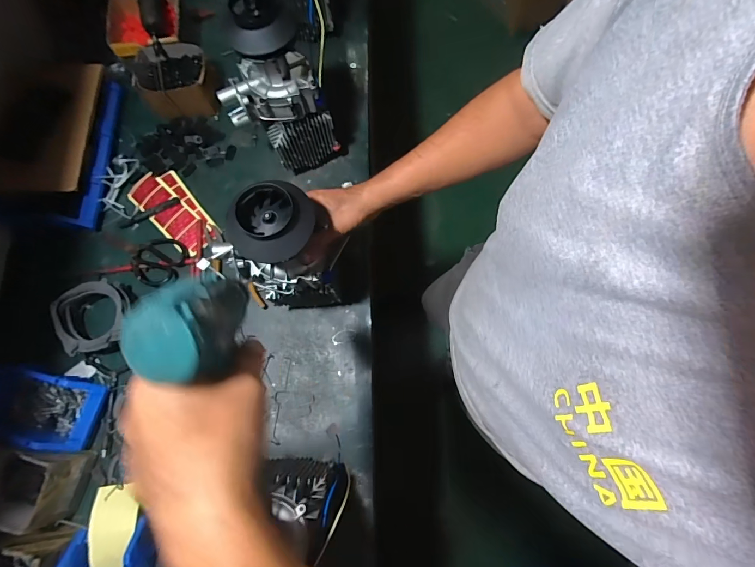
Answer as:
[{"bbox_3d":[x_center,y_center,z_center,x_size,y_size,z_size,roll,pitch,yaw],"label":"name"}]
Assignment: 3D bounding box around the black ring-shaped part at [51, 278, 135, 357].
[{"bbox_3d":[-0.522,0.062,0.700,0.113,0.066,0.129,-20,77,-3],"label":"black ring-shaped part"}]

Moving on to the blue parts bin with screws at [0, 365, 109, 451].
[{"bbox_3d":[-0.593,0.215,0.663,0.195,0.064,0.129,8,77,3],"label":"blue parts bin with screws"}]

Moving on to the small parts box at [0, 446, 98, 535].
[{"bbox_3d":[-0.590,0.324,0.615,0.175,0.079,0.110,10,77,4],"label":"small parts box"}]

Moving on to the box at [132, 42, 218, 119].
[{"bbox_3d":[-0.431,-0.433,0.809,0.164,0.079,0.123,-12,76,-1],"label":"box"}]

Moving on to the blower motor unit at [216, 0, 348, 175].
[{"bbox_3d":[-0.158,-0.323,0.662,0.148,0.328,0.138,17,77,6],"label":"blower motor unit"}]

